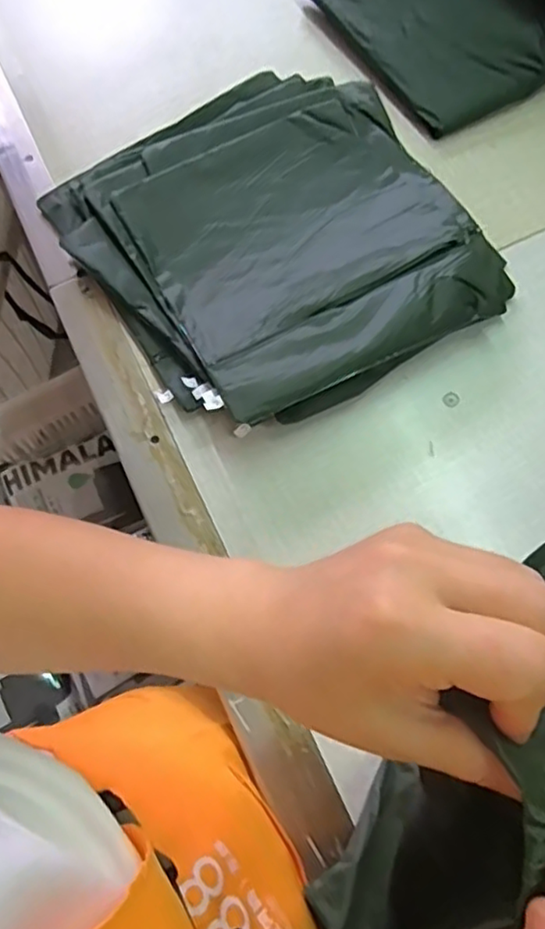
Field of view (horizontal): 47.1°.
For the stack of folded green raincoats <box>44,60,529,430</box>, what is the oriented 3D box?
[{"bbox_3d":[-0.002,-0.230,0.612,0.355,0.047,0.380,-27,68,-9],"label":"stack of folded green raincoats"}]

